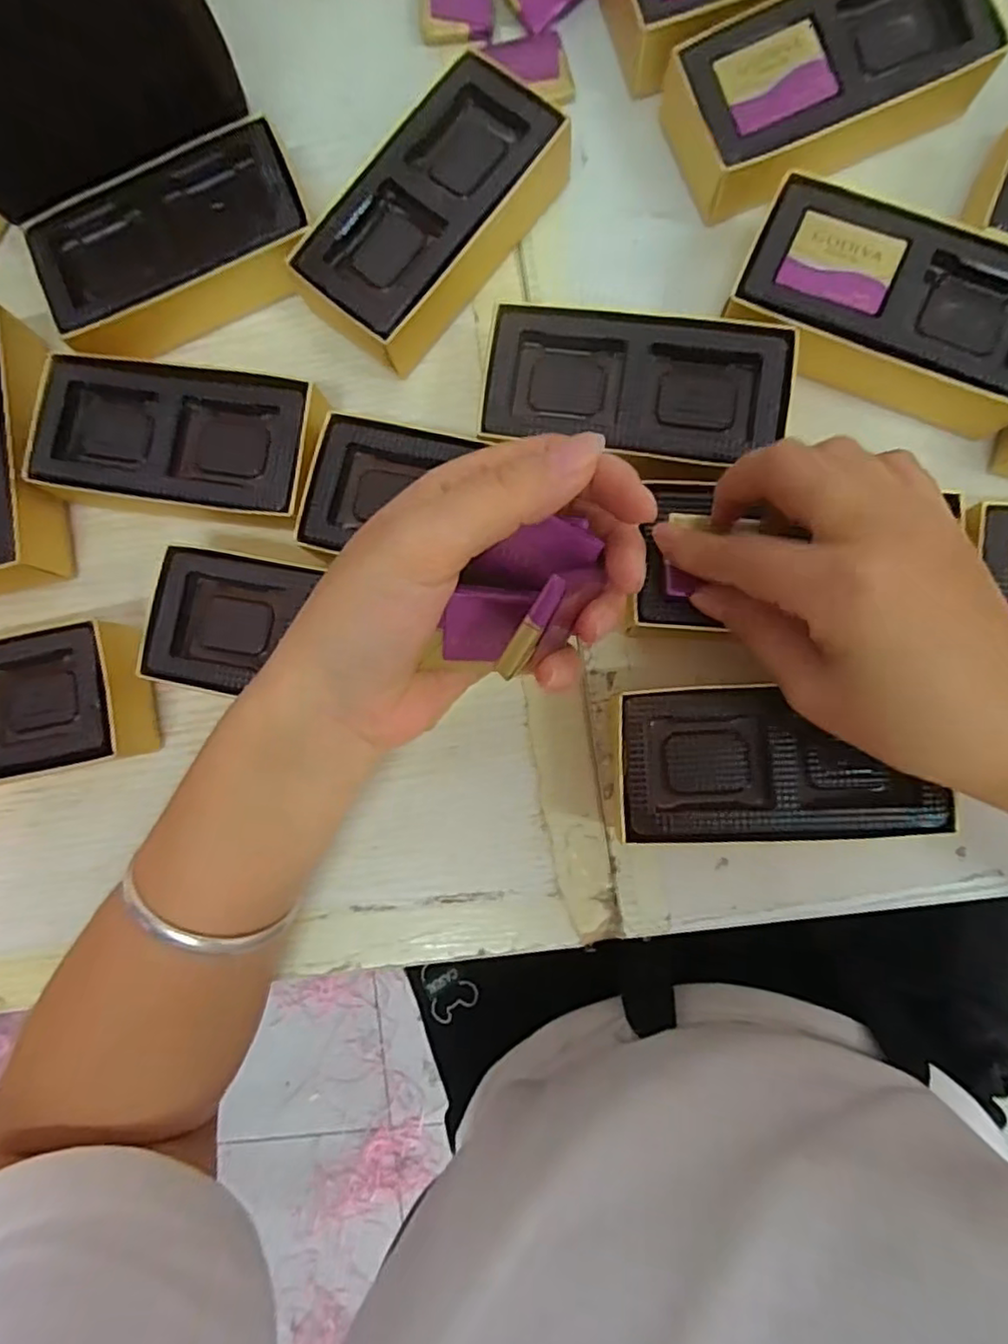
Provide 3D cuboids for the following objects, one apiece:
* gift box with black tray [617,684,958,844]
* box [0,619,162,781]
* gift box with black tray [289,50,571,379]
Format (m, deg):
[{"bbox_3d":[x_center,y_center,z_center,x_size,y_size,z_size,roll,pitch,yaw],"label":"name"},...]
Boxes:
[{"bbox_3d":[0.097,0.033,0.246,0.109,0.033,0.054,-3,87,5],"label":"gift box with black tray"},{"bbox_3d":[-0.206,0.016,0.274,0.117,0.035,0.056,-11,86,5],"label":"box"},{"bbox_3d":[-0.030,-0.186,0.272,0.055,0.032,0.116,40,91,6],"label":"gift box with black tray"}]

